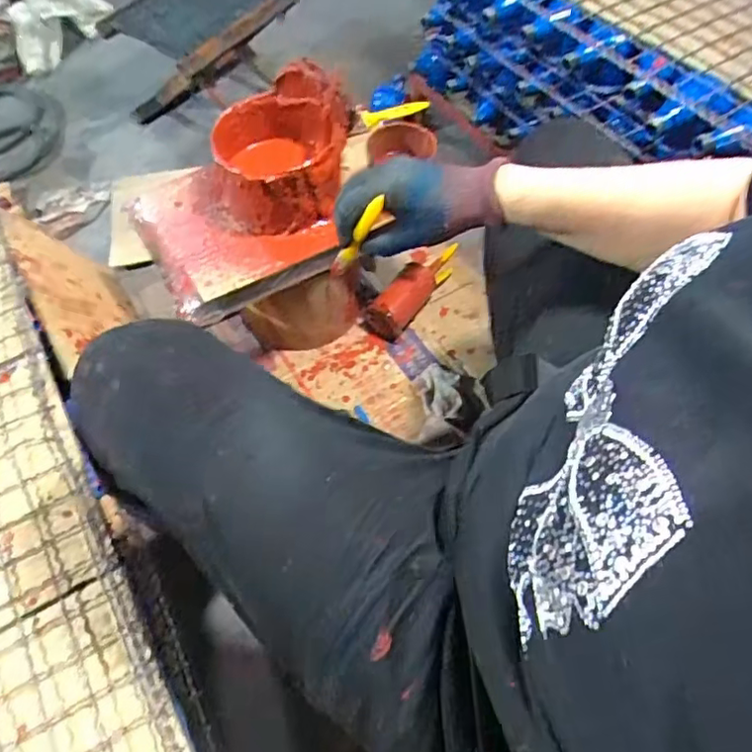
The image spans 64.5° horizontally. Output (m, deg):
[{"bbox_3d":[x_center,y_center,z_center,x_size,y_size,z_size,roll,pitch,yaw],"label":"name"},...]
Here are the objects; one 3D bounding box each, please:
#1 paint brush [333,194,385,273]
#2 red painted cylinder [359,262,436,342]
[{"bbox_3d":[-0.019,-0.122,0.543,0.014,0.127,0.013,43,64,-3],"label":"paint brush"},{"bbox_3d":[0.040,-0.133,1.023,0.070,0.068,0.144,34,63,19],"label":"red painted cylinder"}]

